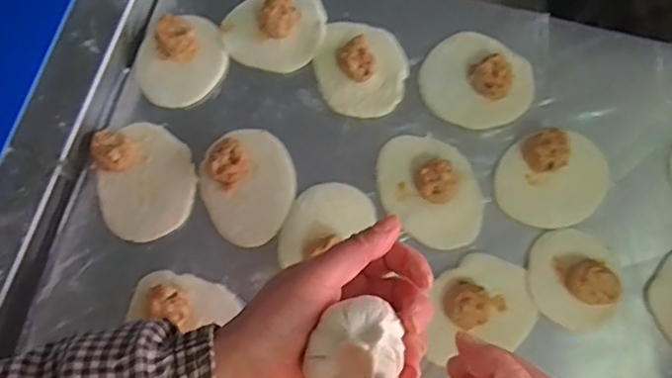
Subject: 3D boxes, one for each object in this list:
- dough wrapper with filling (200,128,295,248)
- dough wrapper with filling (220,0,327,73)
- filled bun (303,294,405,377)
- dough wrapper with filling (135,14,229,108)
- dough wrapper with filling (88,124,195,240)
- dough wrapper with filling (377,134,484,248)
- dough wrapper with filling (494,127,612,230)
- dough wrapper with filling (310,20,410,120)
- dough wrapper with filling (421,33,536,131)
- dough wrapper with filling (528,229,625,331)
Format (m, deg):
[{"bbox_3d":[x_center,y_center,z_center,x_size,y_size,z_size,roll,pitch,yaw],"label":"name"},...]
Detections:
[{"bbox_3d":[-0.085,-0.003,0.543,0.086,0.025,0.109,-8,76,0],"label":"dough wrapper with filling"},{"bbox_3d":[-0.065,-0.167,0.584,0.102,0.032,0.087,8,77,4],"label":"dough wrapper with filling"},{"bbox_3d":[0.010,0.081,0.282,0.044,0.030,0.050,7,77,3],"label":"filled bun"},{"bbox_3d":[-0.158,-0.131,0.576,0.093,0.030,0.083,-31,77,-6],"label":"dough wrapper with filling"},{"bbox_3d":[-0.186,-0.011,0.551,0.090,0.022,0.111,-16,76,-2],"label":"dough wrapper with filling"},{"bbox_3d":[0.091,-0.002,0.541,0.087,0.026,0.117,-34,78,-6],"label":"dough wrapper with filling"},{"bbox_3d":[0.204,-0.010,0.536,0.100,0.030,0.087,-3,76,1],"label":"dough wrapper with filling"},{"bbox_3d":[0.025,-0.121,0.572,0.090,0.025,0.091,0,76,2],"label":"dough wrapper with filling"},{"bbox_3d":[0.141,-0.110,0.563,0.106,0.025,0.096,12,77,5],"label":"dough wrapper with filling"},{"bbox_3d":[0.217,0.079,0.514,0.077,0.034,0.086,11,77,4],"label":"dough wrapper with filling"}]

